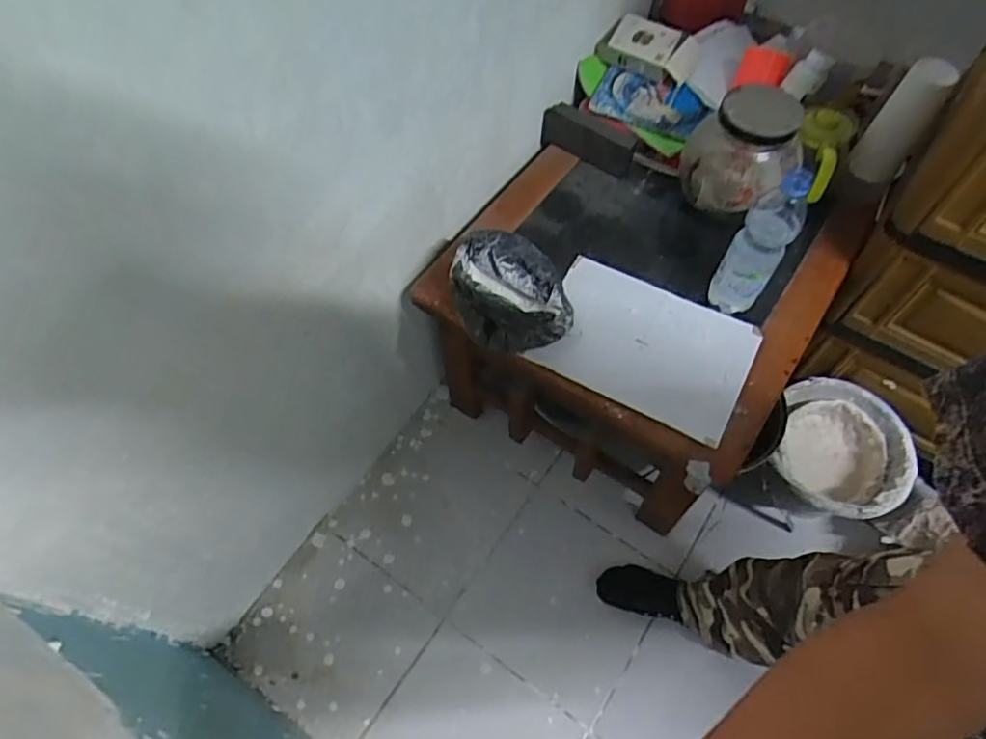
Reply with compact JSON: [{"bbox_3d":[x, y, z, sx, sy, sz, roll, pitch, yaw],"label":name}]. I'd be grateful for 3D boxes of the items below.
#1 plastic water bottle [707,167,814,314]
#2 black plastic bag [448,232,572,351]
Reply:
[{"bbox_3d":[0.353,-0.165,0.829,0.067,0.211,0.081,34,64,19],"label":"plastic water bottle"},{"bbox_3d":[0.027,-0.105,0.865,0.173,0.082,0.141,11,59,6],"label":"black plastic bag"}]

